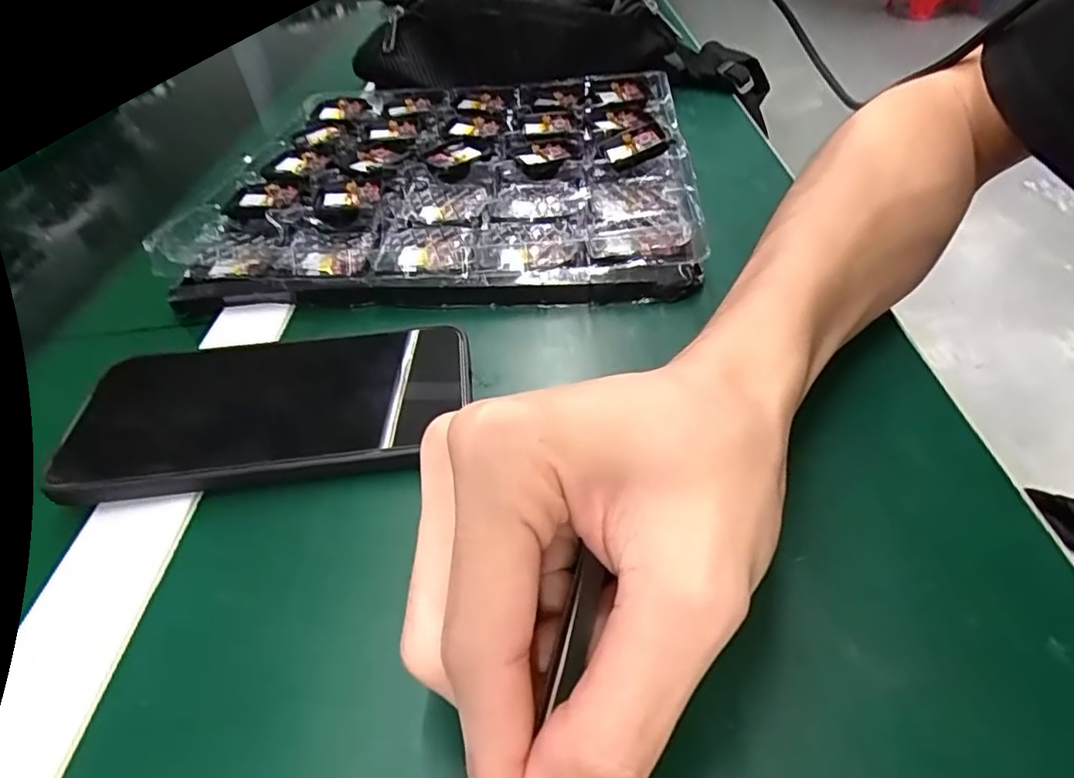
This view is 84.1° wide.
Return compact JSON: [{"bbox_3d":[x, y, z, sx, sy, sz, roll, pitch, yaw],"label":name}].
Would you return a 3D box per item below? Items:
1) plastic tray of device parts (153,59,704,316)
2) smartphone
[{"bbox_3d":[-0.056,-0.148,0.400,0.301,0.033,0.276,-1,43,7],"label":"plastic tray of device parts"},{"bbox_3d":[-0.109,0.004,0.250,0.157,0.010,0.079,-6,44,-3],"label":"smartphone"}]

